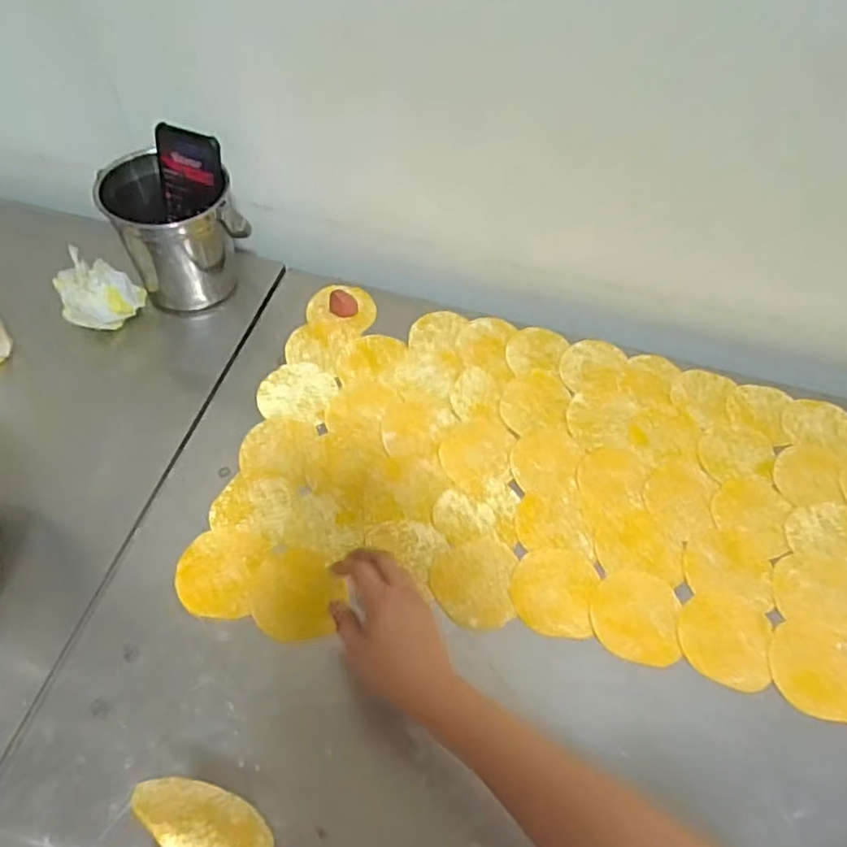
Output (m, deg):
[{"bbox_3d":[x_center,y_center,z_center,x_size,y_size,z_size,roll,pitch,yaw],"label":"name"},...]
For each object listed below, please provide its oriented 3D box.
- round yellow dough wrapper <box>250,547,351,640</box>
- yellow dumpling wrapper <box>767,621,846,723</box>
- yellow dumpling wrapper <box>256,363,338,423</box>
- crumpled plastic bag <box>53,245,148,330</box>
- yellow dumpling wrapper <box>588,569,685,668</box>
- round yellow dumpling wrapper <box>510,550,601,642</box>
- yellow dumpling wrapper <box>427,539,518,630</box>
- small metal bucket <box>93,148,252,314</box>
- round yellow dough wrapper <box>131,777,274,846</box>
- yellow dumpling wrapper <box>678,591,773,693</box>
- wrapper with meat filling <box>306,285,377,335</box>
[{"bbox_3d":[-0.110,0.149,0.571,0.079,0.006,0.081,1,54,-1],"label":"round yellow dough wrapper"},{"bbox_3d":[0.335,0.210,0.556,0.077,0.006,0.076,2,56,-2],"label":"yellow dumpling wrapper"},{"bbox_3d":[-0.136,-0.035,0.700,0.079,0.004,0.073,4,56,-1],"label":"yellow dumpling wrapper"},{"bbox_3d":[-0.360,-0.135,0.726,0.076,0.073,0.068,8,56,2],"label":"crumpled plastic bag"},{"bbox_3d":[0.189,0.170,0.580,0.079,0.004,0.082,2,56,-2],"label":"yellow dumpling wrapper"},{"bbox_3d":[0.119,0.150,0.592,0.075,0.004,0.078,2,56,-2],"label":"round yellow dumpling wrapper"},{"bbox_3d":[0.046,0.143,0.593,0.076,0.004,0.083,2,56,-2],"label":"yellow dumpling wrapper"},{"bbox_3d":[-0.277,-0.217,0.740,0.127,0.157,0.118,2,56,-2],"label":"small metal bucket"},{"bbox_3d":[-0.132,0.237,0.389,0.082,0.071,0.009,27,80,-21],"label":"round yellow dough wrapper"},{"bbox_3d":[0.264,0.188,0.571,0.075,0.004,0.080,12,56,11],"label":"yellow dumpling wrapper"},{"bbox_3d":[-0.095,-0.141,0.765,0.079,0.017,0.061,13,57,5],"label":"wrapper with meat filling"}]

